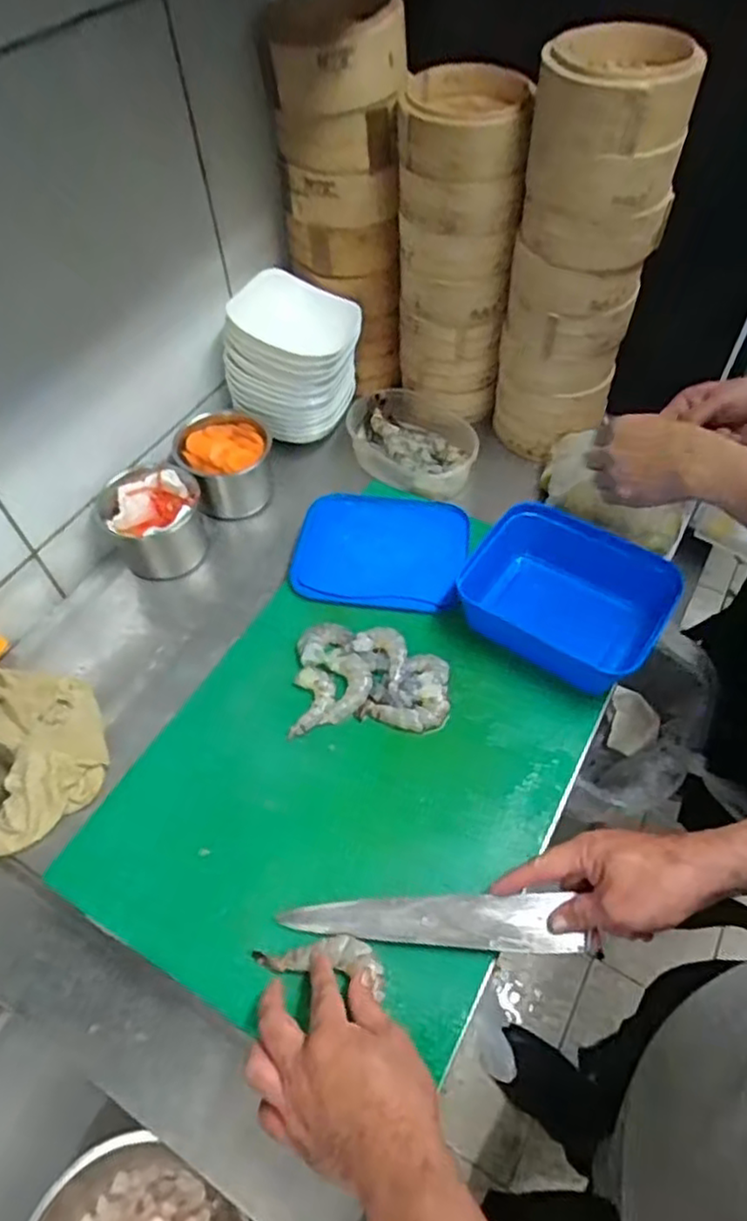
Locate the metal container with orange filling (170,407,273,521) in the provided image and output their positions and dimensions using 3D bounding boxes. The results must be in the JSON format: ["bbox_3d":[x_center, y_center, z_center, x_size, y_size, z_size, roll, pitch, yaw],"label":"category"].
[{"bbox_3d":[-0.192,-0.198,0.894,0.120,0.096,0.116,-18,56,-10],"label":"metal container with orange filling"}]

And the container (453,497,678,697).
[{"bbox_3d":[0.208,-0.018,0.730,0.201,0.070,0.151,27,60,20],"label":"container"}]

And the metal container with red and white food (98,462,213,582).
[{"bbox_3d":[-0.268,-0.103,0.839,0.110,0.108,0.115,-12,55,-6],"label":"metal container with red and white food"}]

